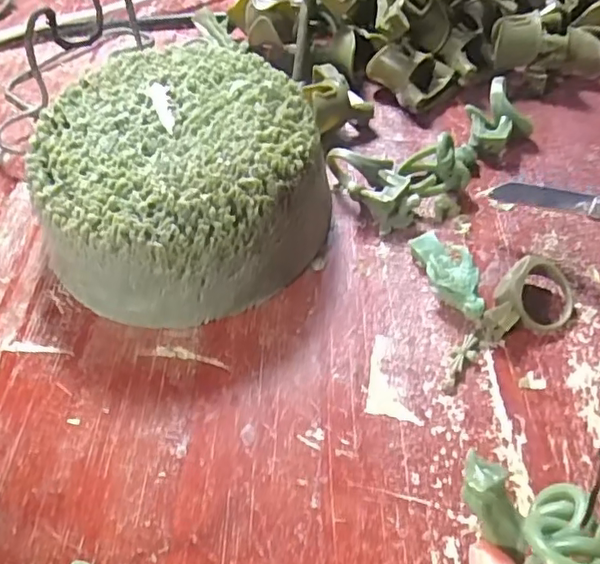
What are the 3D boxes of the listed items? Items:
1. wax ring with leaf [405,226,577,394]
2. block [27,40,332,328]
[{"bbox_3d":[0.070,0.004,0.205,0.049,0.016,0.059,-5,55,-2],"label":"wax ring with leaf"},{"bbox_3d":[-0.043,-0.038,0.219,0.098,0.047,0.095,-1,55,1],"label":"block"}]

